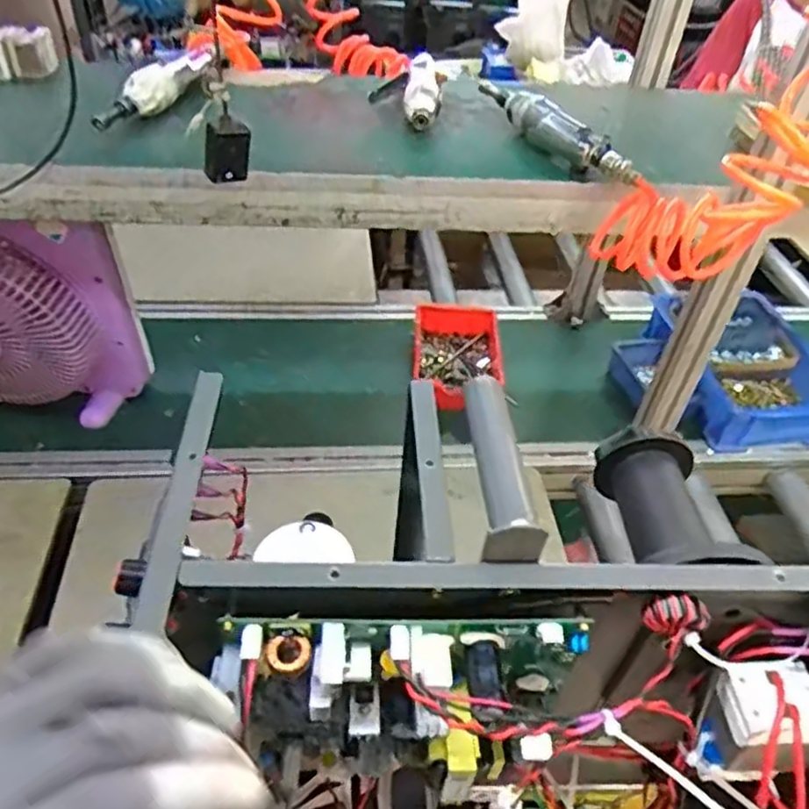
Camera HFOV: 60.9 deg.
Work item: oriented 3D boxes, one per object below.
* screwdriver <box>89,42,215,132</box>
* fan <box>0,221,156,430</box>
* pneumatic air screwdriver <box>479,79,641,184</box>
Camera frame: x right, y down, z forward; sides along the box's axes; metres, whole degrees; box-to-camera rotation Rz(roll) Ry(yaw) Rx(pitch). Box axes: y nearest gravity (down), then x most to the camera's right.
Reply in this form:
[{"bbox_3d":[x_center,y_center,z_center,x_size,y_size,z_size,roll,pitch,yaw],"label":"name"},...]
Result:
[{"bbox_3d":[-0.269,-0.341,0.747,0.045,0.043,0.182,16,44,10],"label":"screwdriver"},{"bbox_3d":[-0.524,-0.110,0.900,0.321,0.316,0.113,8,43,2],"label":"fan"},{"bbox_3d":[0.160,-0.307,0.766,0.046,0.044,0.275,-17,48,-22],"label":"pneumatic air screwdriver"}]

